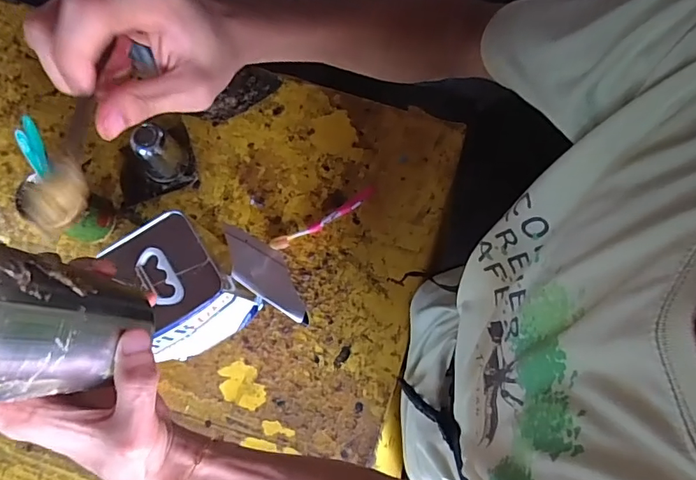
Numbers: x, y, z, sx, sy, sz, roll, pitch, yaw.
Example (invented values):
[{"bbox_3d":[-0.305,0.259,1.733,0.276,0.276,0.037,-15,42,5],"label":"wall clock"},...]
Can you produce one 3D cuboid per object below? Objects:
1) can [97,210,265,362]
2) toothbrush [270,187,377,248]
[{"bbox_3d":[-0.207,0.077,0.595,0.149,0.230,0.118,-32,78,-6],"label":"can"},{"bbox_3d":[-0.036,-0.032,0.725,0.177,0.007,0.023,-30,78,-6],"label":"toothbrush"}]

